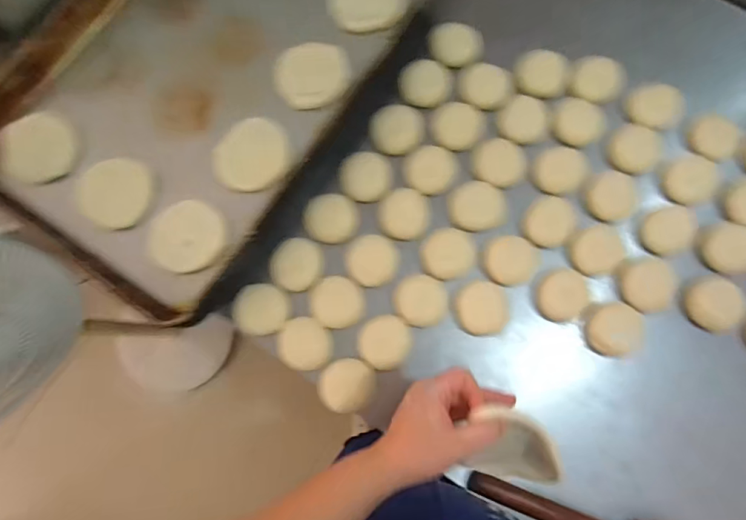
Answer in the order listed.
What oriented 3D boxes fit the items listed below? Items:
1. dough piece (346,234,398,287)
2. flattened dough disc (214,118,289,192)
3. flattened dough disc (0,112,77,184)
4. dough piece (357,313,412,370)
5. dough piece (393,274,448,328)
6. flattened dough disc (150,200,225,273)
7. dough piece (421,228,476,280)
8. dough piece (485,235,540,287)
[{"bbox_3d":[-0.001,0.001,0.584,0.065,0.006,0.066,-7,78,0],"label":"dough piece"},{"bbox_3d":[-0.162,-0.140,0.581,0.095,0.015,0.100,0,78,2],"label":"flattened dough disc"},{"bbox_3d":[-0.441,-0.146,0.578,0.085,0.012,0.097,-5,77,-18],"label":"flattened dough disc"},{"bbox_3d":[0.016,0.104,0.557,0.064,0.022,0.064,-8,78,0],"label":"dough piece"},{"bbox_3d":[0.062,0.053,0.572,0.066,0.012,0.065,7,78,3],"label":"dough piece"},{"bbox_3d":[-0.234,-0.030,0.557,0.089,0.011,0.088,0,86,0],"label":"flattened dough disc"},{"bbox_3d":[0.099,-0.009,0.581,0.072,0.014,0.068,-7,78,0],"label":"dough piece"},{"bbox_3d":[0.182,0.001,0.580,0.067,0.010,0.062,0,78,2],"label":"dough piece"}]

